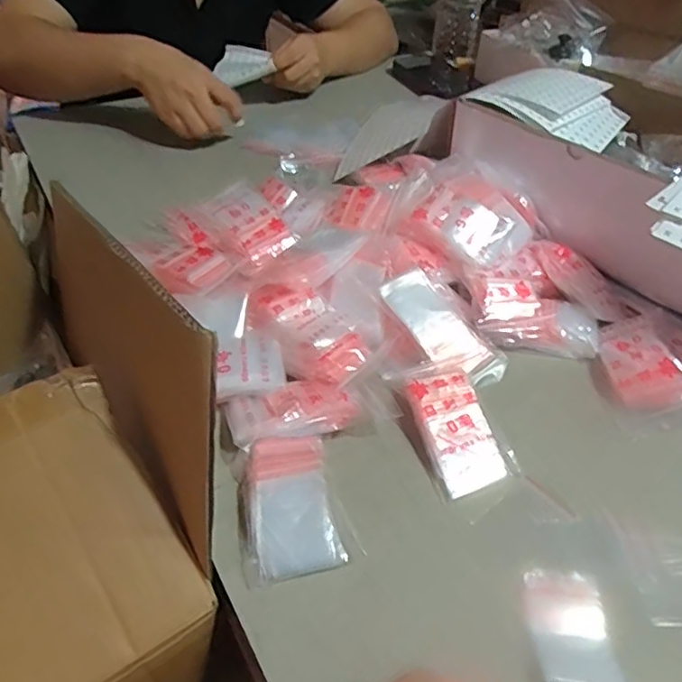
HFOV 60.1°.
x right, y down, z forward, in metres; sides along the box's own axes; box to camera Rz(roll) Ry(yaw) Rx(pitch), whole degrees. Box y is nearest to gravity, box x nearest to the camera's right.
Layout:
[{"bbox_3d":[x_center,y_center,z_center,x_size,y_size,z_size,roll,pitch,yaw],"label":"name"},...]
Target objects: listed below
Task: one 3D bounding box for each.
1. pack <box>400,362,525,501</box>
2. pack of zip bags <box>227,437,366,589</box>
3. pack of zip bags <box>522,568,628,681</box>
[{"bbox_3d":[0.077,0.057,0.400,0.054,0.018,0.092,-13,45,-15],"label":"pack"},{"bbox_3d":[-0.034,0.095,0.354,0.061,0.018,0.088,-11,44,-13],"label":"pack of zip bags"},{"bbox_3d":[0.121,0.152,0.311,0.042,0.011,0.067,3,43,1],"label":"pack of zip bags"}]

